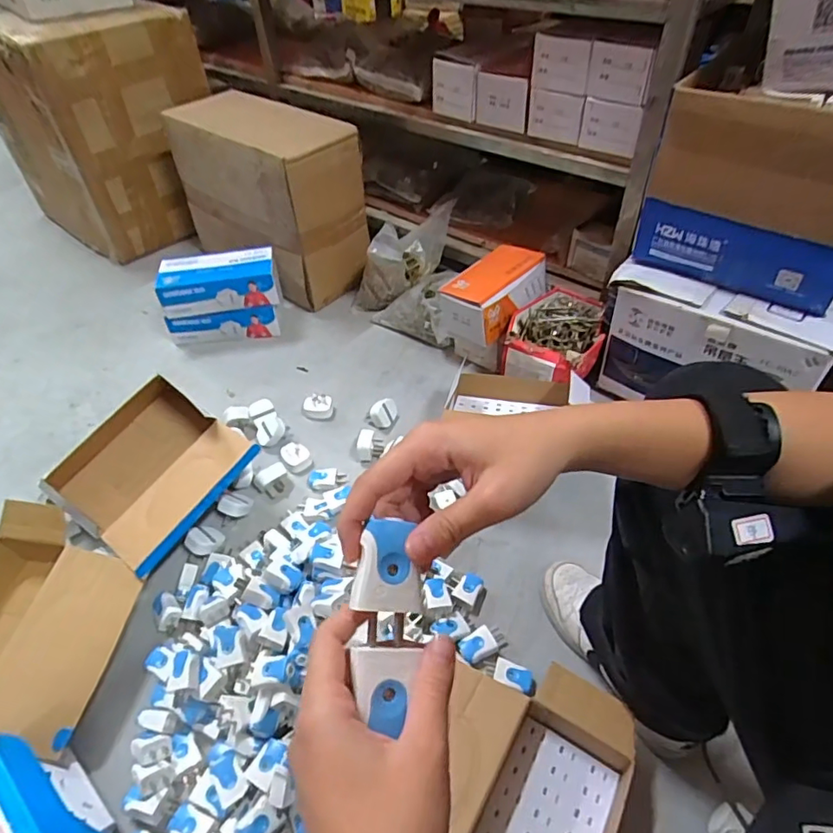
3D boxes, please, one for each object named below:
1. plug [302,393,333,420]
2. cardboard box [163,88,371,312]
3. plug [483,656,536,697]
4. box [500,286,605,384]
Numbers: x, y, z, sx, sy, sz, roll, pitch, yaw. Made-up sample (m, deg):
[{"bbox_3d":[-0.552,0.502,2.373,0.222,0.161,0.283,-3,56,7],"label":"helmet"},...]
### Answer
[{"bbox_3d":[-0.181,-0.020,0.985,0.054,0.032,0.042,-11,46,-7],"label":"plug"},{"bbox_3d":[-0.320,-0.483,1.207,0.392,0.363,0.215,32,55,29],"label":"cardboard box"},{"bbox_3d":[0.109,0.304,0.630,0.062,0.026,0.031,16,49,18],"label":"plug"},{"bbox_3d":[0.237,-0.144,0.934,0.158,0.079,0.183,10,47,13],"label":"box"}]

